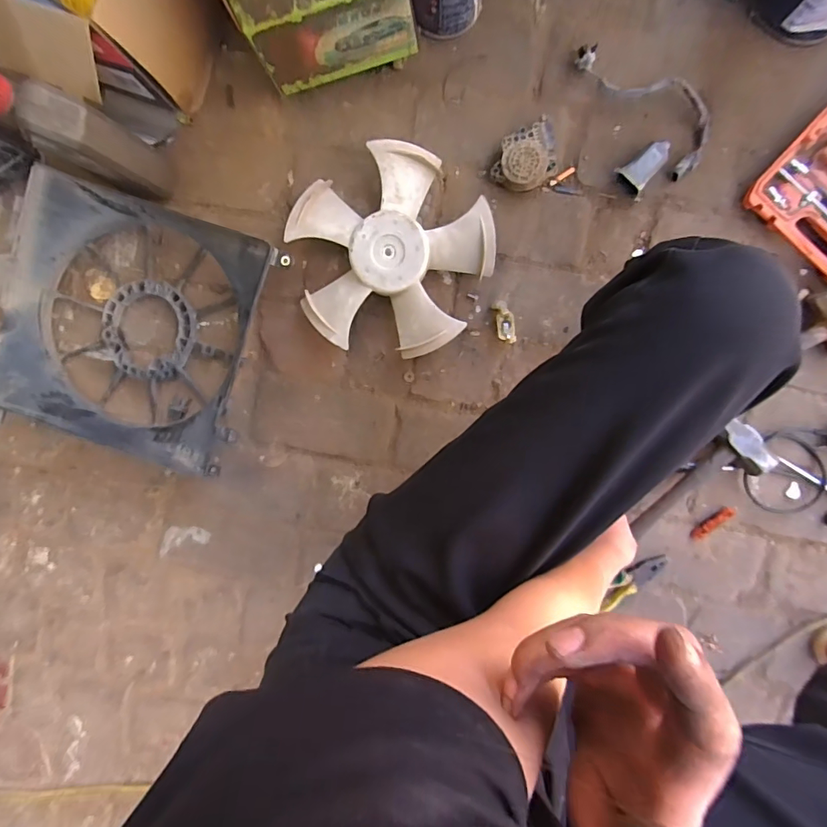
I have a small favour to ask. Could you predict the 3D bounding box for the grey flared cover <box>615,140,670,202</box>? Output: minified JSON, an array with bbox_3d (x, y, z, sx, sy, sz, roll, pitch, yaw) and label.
[{"bbox_3d":[0.344,-0.362,0.683,0.054,0.034,0.073,44,96,0],"label":"grey flared cover"}]

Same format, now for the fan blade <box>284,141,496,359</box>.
[{"bbox_3d":[-0.038,-0.234,0.704,0.287,0.061,0.286,0,95,4],"label":"fan blade"}]

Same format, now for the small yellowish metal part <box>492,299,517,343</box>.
[{"bbox_3d":[0.143,-0.142,0.723,0.028,0.022,0.066,-14,94,5],"label":"small yellowish metal part"}]

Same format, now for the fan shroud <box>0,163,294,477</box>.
[{"bbox_3d":[-0.433,-0.134,0.731,0.389,0.077,0.369,18,96,2],"label":"fan shroud"}]

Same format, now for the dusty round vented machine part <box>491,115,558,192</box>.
[{"bbox_3d":[0.173,-0.381,0.687,0.089,0.040,0.105,34,97,0],"label":"dusty round vented machine part"}]

